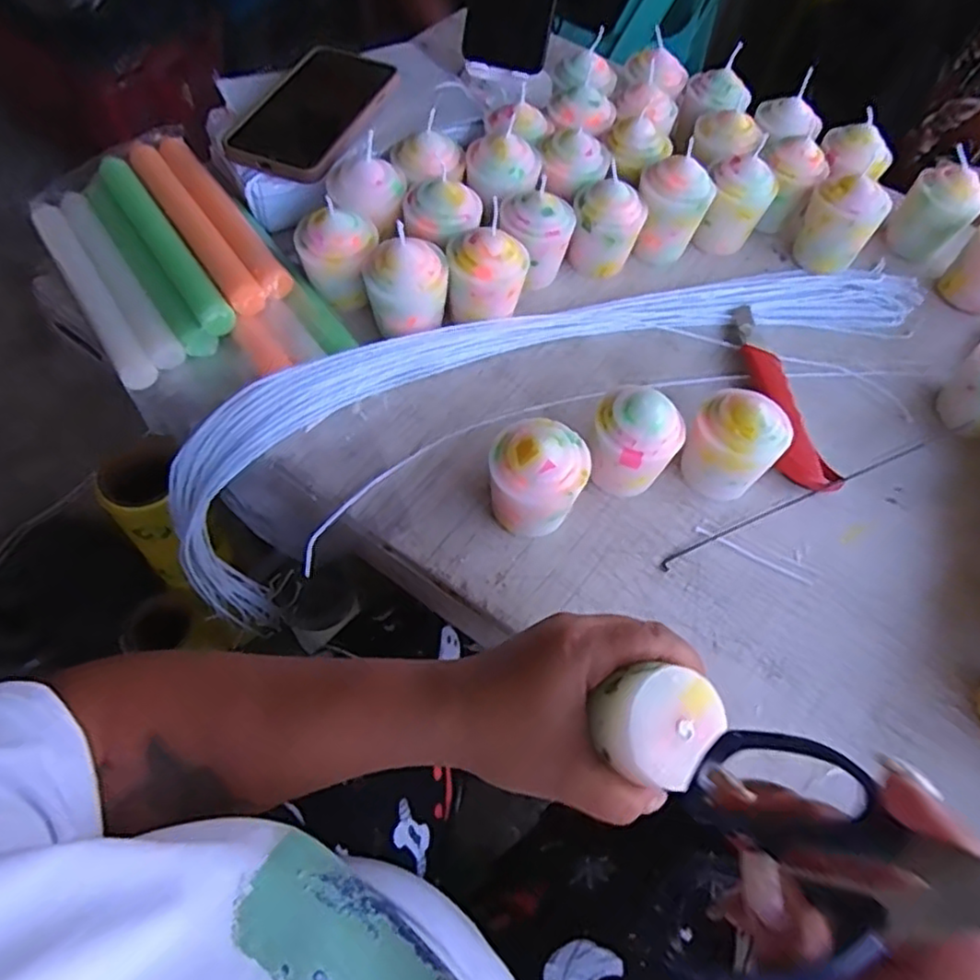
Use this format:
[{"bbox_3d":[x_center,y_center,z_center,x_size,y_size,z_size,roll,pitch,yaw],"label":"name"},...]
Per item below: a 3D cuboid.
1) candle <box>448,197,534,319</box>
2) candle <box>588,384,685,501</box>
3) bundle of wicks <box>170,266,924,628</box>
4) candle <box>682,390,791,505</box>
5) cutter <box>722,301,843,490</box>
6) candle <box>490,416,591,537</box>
[{"bbox_3d":[-0.001,-0.157,0.468,0.055,0.058,0.045,-3,61,-6],"label":"candle"},{"bbox_3d":[0.089,-0.026,0.420,0.056,0.065,0.055,19,61,7],"label":"candle"},{"bbox_3d":[0.042,-0.064,0.579,0.615,0.240,0.106,-15,63,-12],"label":"bundle of wicks"},{"bbox_3d":[0.154,-0.027,0.427,0.055,0.065,0.047,32,63,14],"label":"candle"},{"bbox_3d":[0.209,-0.075,0.488,0.036,0.022,0.171,-3,61,-6],"label":"cutter"},{"bbox_3d":[0.028,-0.008,0.400,0.055,0.071,0.051,2,60,-3],"label":"candle"}]

